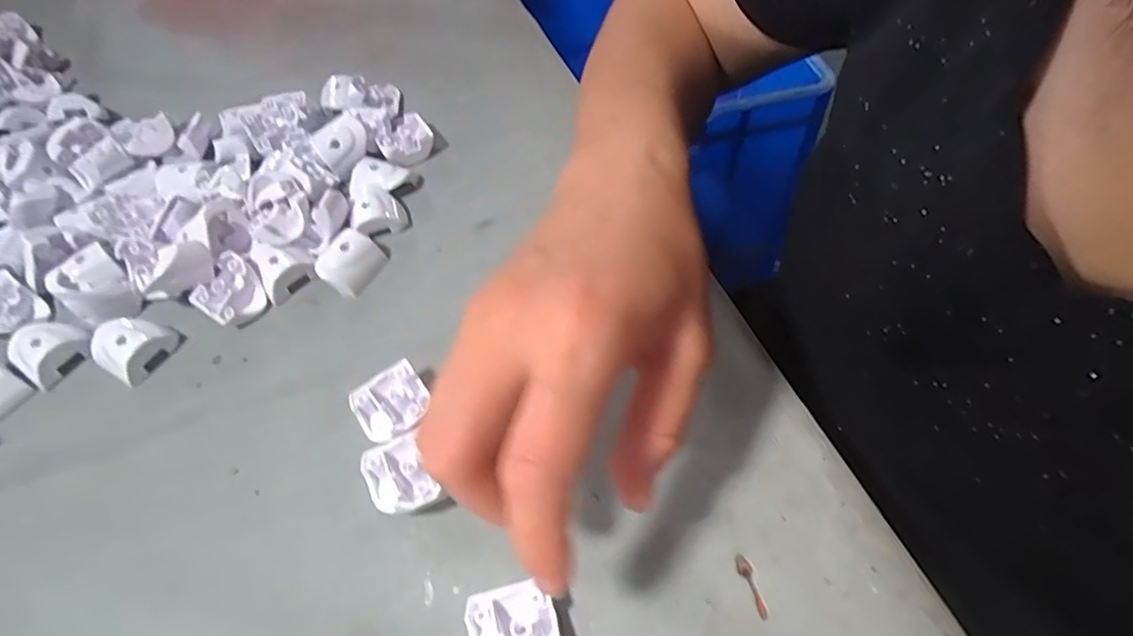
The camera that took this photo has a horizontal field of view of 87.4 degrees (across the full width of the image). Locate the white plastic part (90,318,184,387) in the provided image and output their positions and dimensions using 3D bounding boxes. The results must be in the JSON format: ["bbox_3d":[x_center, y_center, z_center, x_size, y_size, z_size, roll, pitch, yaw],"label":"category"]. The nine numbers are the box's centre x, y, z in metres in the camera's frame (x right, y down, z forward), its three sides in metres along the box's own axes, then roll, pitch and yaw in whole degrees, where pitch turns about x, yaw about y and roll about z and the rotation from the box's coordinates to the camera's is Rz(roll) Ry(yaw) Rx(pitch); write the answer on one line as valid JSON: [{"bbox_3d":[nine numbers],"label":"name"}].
[{"bbox_3d":[-0.211,0.012,0.288,0.030,0.015,0.031,27,59,20],"label":"white plastic part"}]

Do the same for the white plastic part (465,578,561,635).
[{"bbox_3d":[-0.018,0.109,0.202,0.030,0.017,0.032,-14,54,-7],"label":"white plastic part"}]

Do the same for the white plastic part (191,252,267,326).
[{"bbox_3d":[-0.170,-0.013,0.300,0.030,0.020,0.029,-1,54,2],"label":"white plastic part"}]

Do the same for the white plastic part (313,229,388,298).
[{"bbox_3d":[-0.115,-0.030,0.311,0.031,0.018,0.032,23,58,18],"label":"white plastic part"}]

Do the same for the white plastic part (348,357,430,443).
[{"bbox_3d":[-0.075,0.040,0.258,0.030,0.019,0.030,-32,58,-19],"label":"white plastic part"}]

